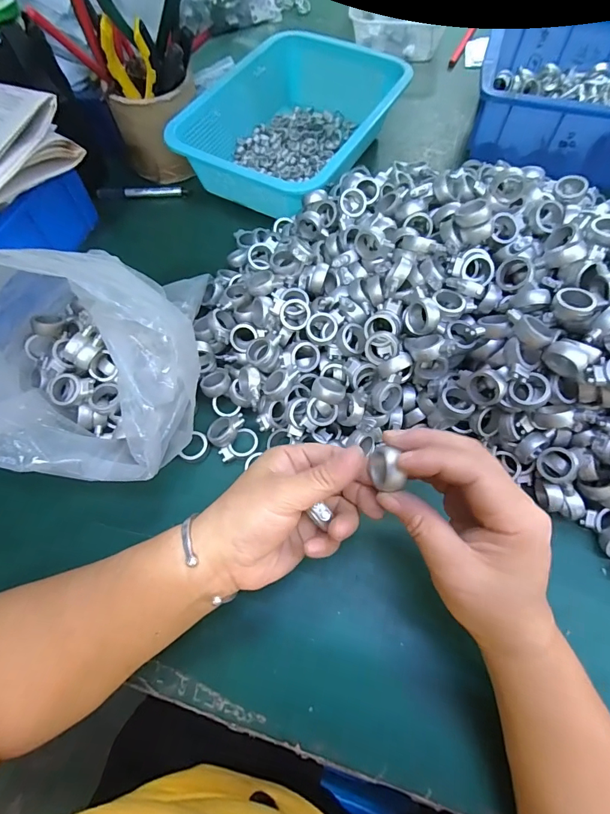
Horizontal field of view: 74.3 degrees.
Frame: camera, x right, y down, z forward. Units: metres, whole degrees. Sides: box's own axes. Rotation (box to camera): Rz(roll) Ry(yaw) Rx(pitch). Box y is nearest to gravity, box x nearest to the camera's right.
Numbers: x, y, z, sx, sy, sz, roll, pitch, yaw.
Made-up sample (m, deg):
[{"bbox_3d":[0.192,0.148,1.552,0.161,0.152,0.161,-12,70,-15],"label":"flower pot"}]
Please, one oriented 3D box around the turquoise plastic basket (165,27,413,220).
[{"bbox_3d":[-0.006,-0.333,0.480,0.193,0.074,0.258,25,69,14],"label":"turquoise plastic basket"}]

